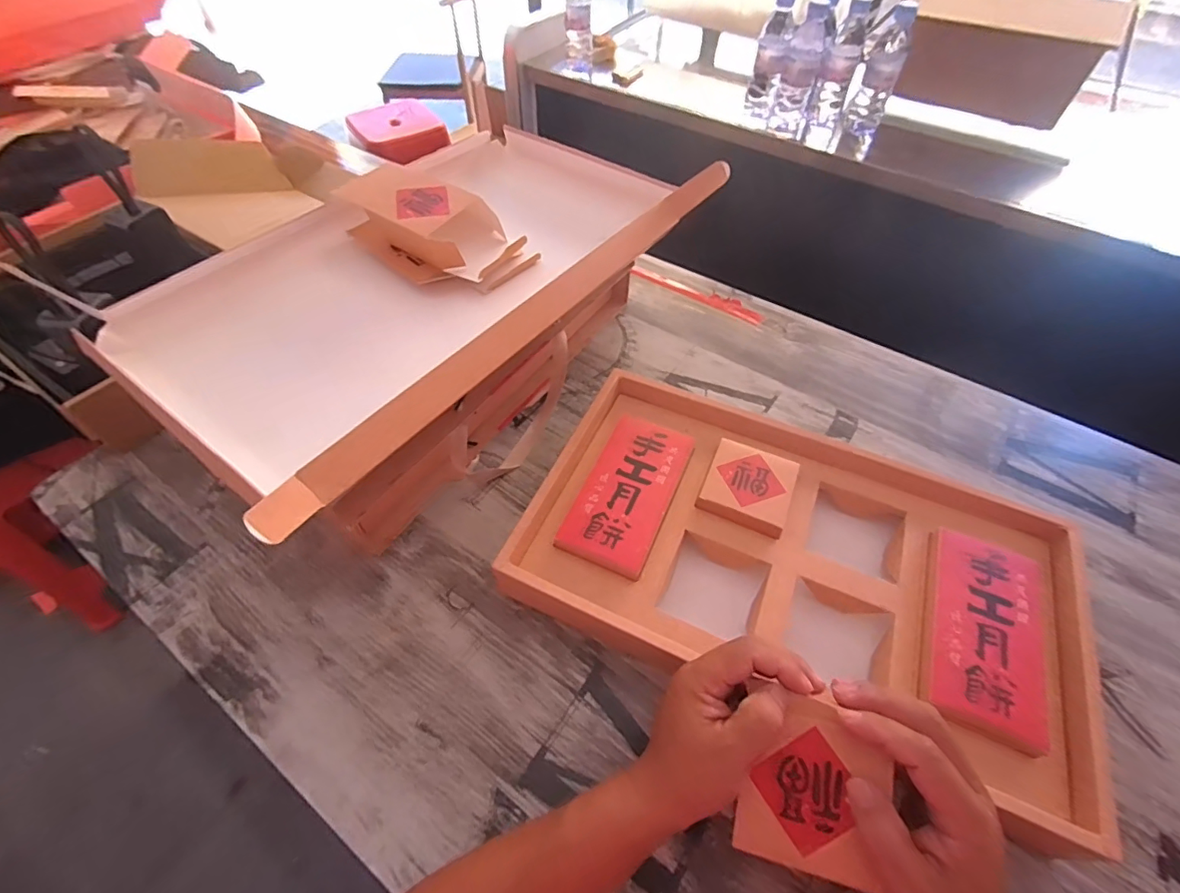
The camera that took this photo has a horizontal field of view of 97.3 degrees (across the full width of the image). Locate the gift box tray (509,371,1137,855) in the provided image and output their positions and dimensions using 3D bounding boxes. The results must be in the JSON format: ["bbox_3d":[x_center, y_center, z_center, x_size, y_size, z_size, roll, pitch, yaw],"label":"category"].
[{"bbox_3d":[0.188,0.101,0.494,0.461,0.063,0.288,22,56,16],"label":"gift box tray"}]

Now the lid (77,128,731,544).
[{"bbox_3d":[-0.157,-0.173,0.541,0.358,0.085,0.541,28,58,27],"label":"lid"}]

